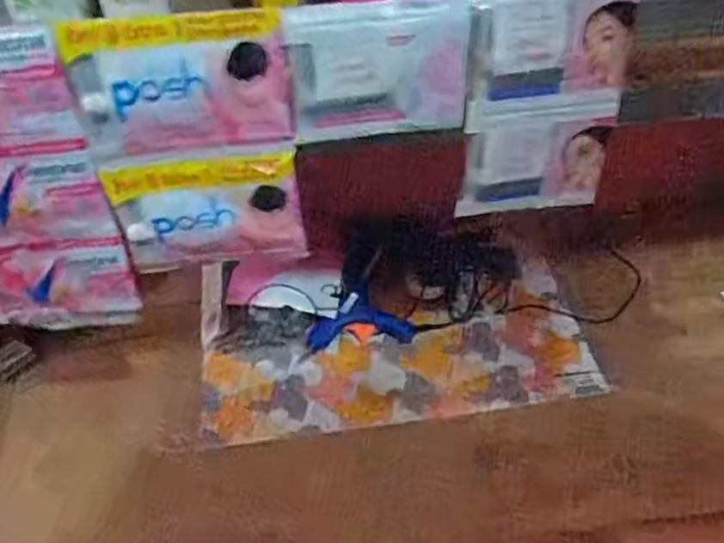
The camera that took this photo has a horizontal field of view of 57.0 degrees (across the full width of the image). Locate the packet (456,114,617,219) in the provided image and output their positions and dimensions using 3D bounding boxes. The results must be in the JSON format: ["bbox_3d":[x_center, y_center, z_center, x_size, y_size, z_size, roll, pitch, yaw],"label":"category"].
[{"bbox_3d":[0.127,-0.076,0.494,0.107,0.076,0.009,-5,43,-5],"label":"packet"}]

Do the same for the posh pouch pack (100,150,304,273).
[{"bbox_3d":[-0.111,-0.041,0.484,0.129,0.096,0.010,-4,43,-4],"label":"posh pouch pack"}]

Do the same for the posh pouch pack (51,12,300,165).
[{"bbox_3d":[-0.113,-0.118,0.421,0.131,0.082,0.025,-3,43,-3],"label":"posh pouch pack"}]

